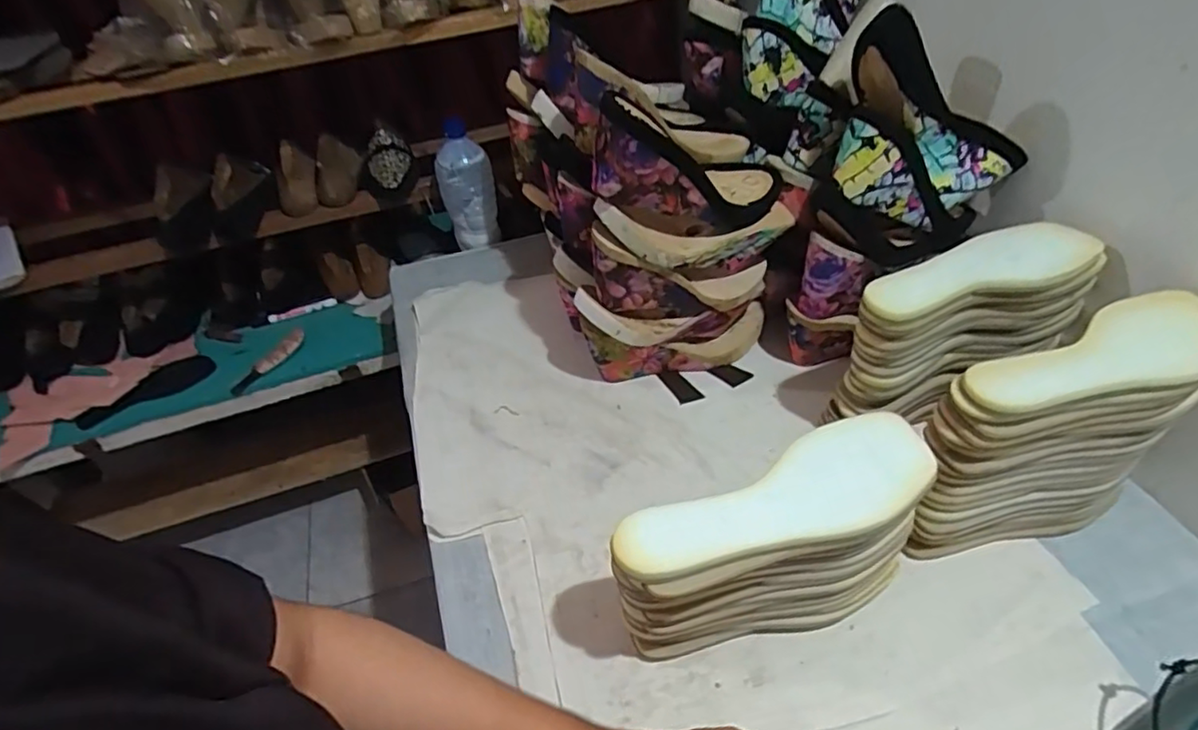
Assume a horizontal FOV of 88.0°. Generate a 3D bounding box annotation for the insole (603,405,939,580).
[{"bbox_3d":[0.125,0.095,0.432,0.233,0.014,0.079,-19,50,-10],"label":"insole"}]

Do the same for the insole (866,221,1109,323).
[{"bbox_3d":[0.353,-0.089,0.577,0.227,0.017,0.073,-18,49,-10],"label":"insole"}]

